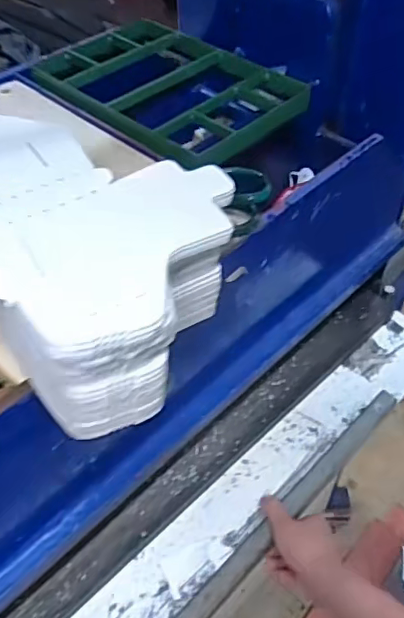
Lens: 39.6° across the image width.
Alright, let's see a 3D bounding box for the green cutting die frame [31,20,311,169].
[{"bbox_3d":[-0.044,-0.279,0.716,0.317,0.039,0.219,33,58,27],"label":"green cutting die frame"}]

